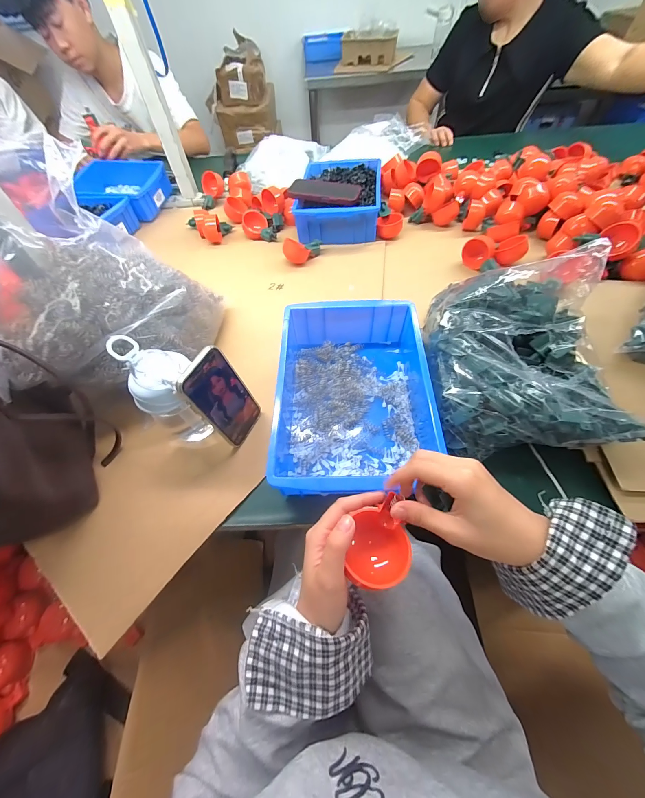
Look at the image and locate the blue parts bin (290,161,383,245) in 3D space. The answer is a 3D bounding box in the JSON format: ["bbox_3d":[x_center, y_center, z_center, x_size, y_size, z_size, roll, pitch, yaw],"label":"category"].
[{"bbox_3d":[0.045,-0.523,0.786,0.198,0.073,0.306,3,57,6],"label":"blue parts bin"}]

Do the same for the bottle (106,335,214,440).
[{"bbox_3d":[-0.200,-0.002,0.411,0.078,0.148,0.118,-41,63,-21],"label":"bottle"}]

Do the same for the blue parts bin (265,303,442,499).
[{"bbox_3d":[0.041,-0.007,0.438,0.206,0.083,0.287,-1,57,3],"label":"blue parts bin"}]

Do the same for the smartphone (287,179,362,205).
[{"bbox_3d":[0.005,-0.503,0.735,0.177,0.015,0.085,13,60,12],"label":"smartphone"}]

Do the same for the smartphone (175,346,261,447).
[{"bbox_3d":[-0.130,0.002,0.408,0.007,0.145,0.074,14,60,26],"label":"smartphone"}]

